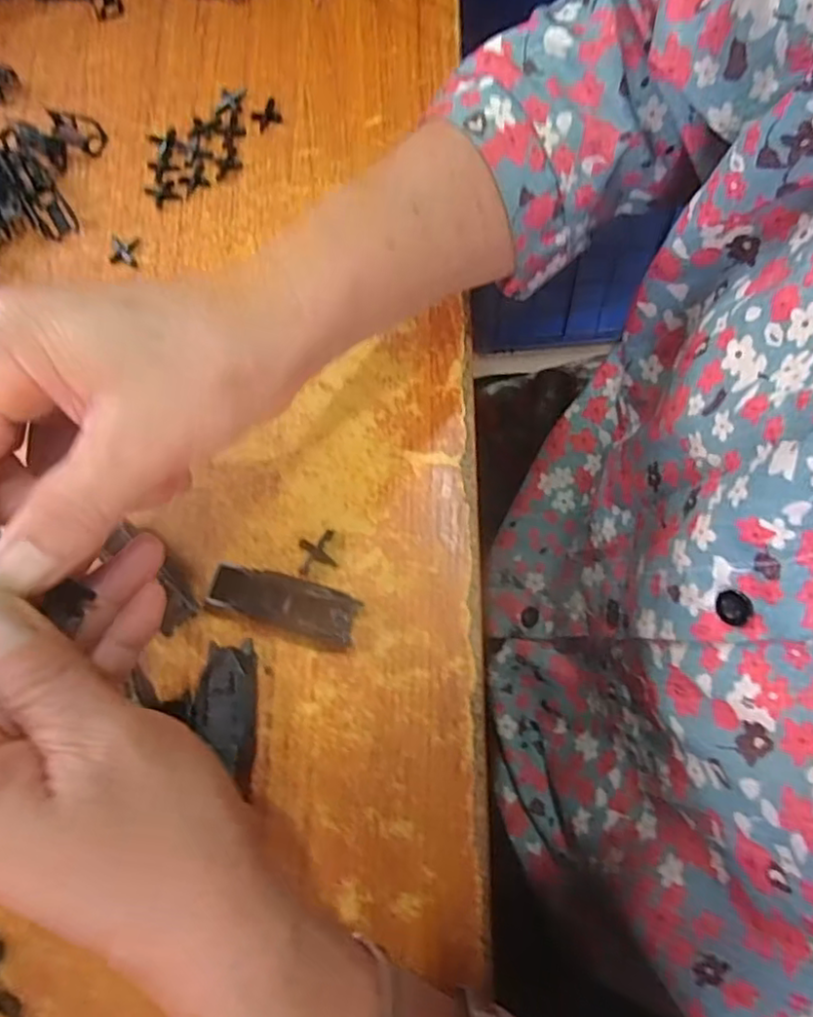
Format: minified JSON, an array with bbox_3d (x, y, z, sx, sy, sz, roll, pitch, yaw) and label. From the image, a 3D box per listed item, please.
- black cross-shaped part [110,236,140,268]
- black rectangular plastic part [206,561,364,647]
[{"bbox_3d":[-0.156,-0.143,0.356,0.017,0.004,0.019,3,73,0],"label":"black cross-shaped part"},{"bbox_3d":[-0.054,0.040,0.282,0.064,0.014,0.021,18,74,4],"label":"black rectangular plastic part"}]

